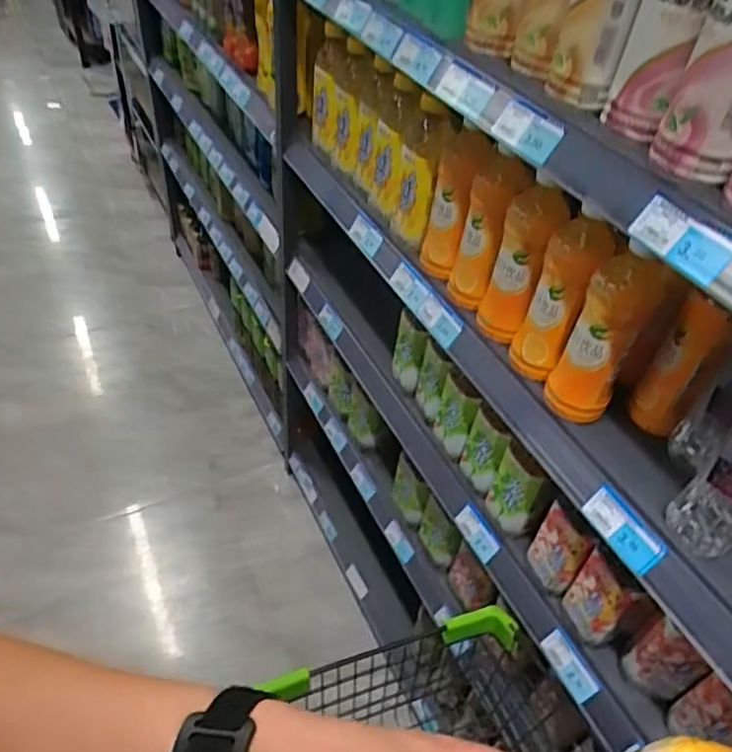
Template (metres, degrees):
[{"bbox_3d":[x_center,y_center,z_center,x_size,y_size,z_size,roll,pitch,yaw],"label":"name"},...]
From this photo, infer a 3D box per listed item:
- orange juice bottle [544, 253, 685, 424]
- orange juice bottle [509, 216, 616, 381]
[{"bbox_3d":[0.239,-0.033,0.625,0.076,0.181,0.053,25,47,18],"label":"orange juice bottle"},{"bbox_3d":[0.198,-0.072,0.655,0.061,0.179,0.050,21,46,15],"label":"orange juice bottle"}]

